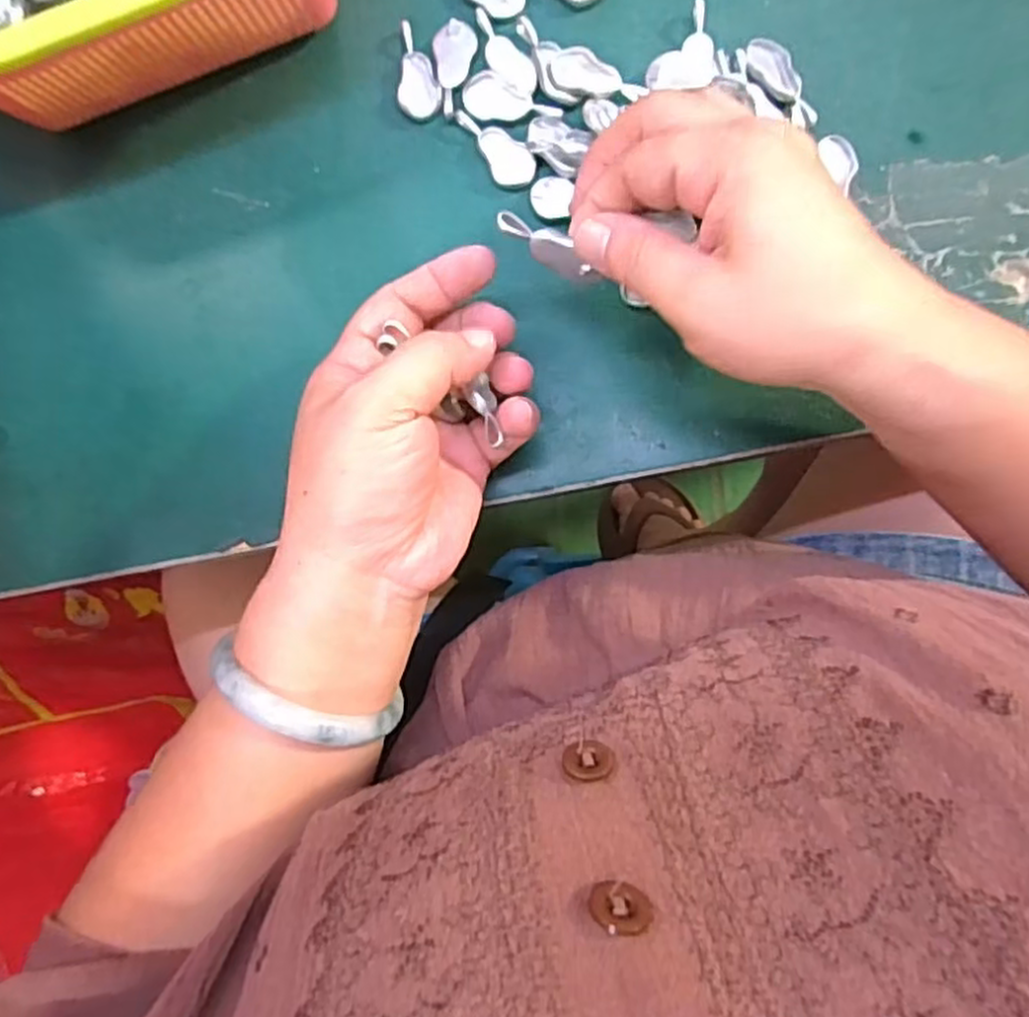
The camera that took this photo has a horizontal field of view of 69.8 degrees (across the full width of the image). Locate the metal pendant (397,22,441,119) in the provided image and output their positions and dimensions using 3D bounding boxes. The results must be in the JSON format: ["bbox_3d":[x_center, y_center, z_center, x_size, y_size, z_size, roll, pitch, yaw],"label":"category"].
[{"bbox_3d":[-0.043,-0.186,0.314,0.018,0.004,0.041,-14,85,4],"label":"metal pendant"}]

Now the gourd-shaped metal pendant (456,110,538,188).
[{"bbox_3d":[-0.007,-0.152,0.306,0.017,0.004,0.041,-34,84,3],"label":"gourd-shaped metal pendant"}]

